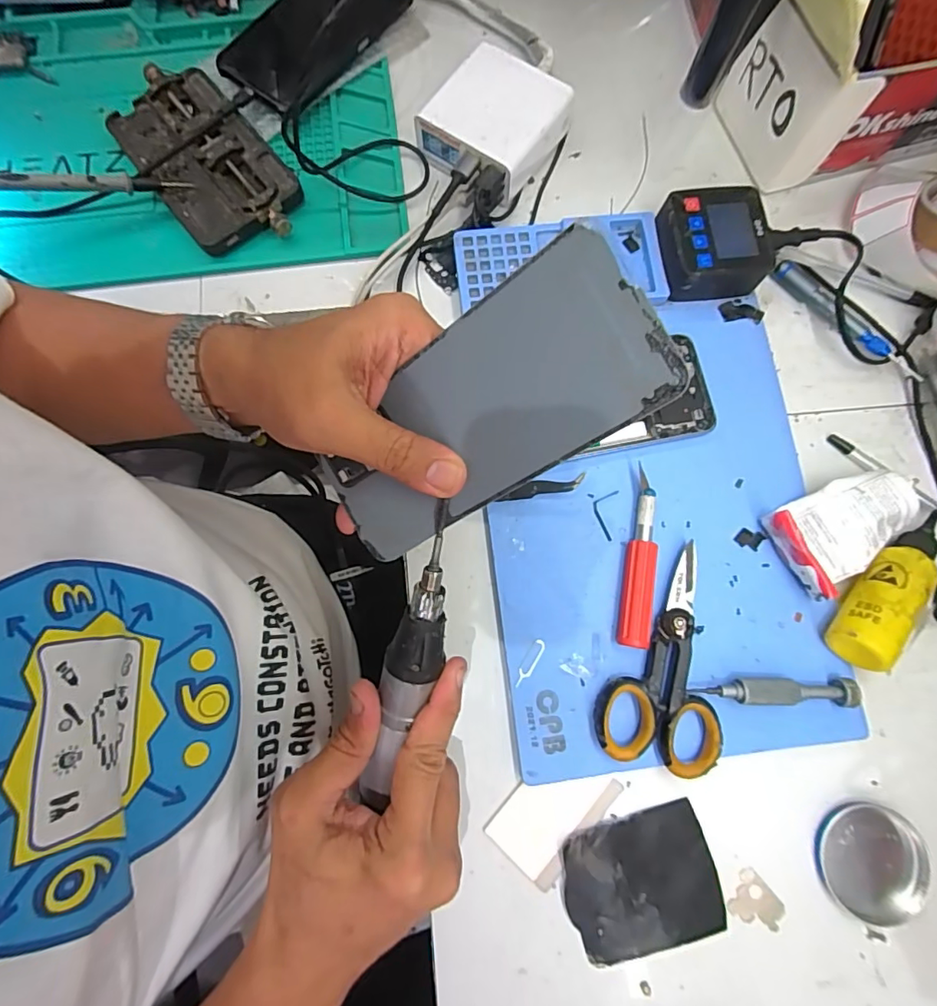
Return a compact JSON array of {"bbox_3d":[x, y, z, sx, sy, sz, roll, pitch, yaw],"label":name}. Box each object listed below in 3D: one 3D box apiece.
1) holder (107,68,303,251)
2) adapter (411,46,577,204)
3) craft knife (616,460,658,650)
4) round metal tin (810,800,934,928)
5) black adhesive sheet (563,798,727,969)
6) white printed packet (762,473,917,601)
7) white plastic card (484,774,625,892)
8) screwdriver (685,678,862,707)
[{"bbox_3d":[-0.200,-0.260,0.394,0.087,0.021,0.169,-38,81,-8],"label":"holder"},{"bbox_3d":[0.018,-0.288,0.395,0.091,0.038,0.100,40,80,8],"label":"adapter"},{"bbox_3d":[0.111,0.035,0.338,0.019,0.017,0.115,9,78,1],"label":"craft knife"},{"bbox_3d":[0.245,0.220,0.314,0.059,0.015,0.064,0,77,-1],"label":"round metal tin"},{"bbox_3d":[0.105,0.230,0.310,0.091,0.009,0.075,-13,78,-3],"label":"black adhesive sheet"},{"bbox_3d":[0.248,0.017,0.343,0.095,0.033,0.058,-26,79,-6],"label":"white printed packet"},{"bbox_3d":[0.053,0.191,0.319,0.050,0.006,0.075,41,86,4],"label":"white plastic card"},{"bbox_3d":[0.192,0.118,0.322,0.104,0.009,0.017,1,77,0],"label":"screwdriver"}]

